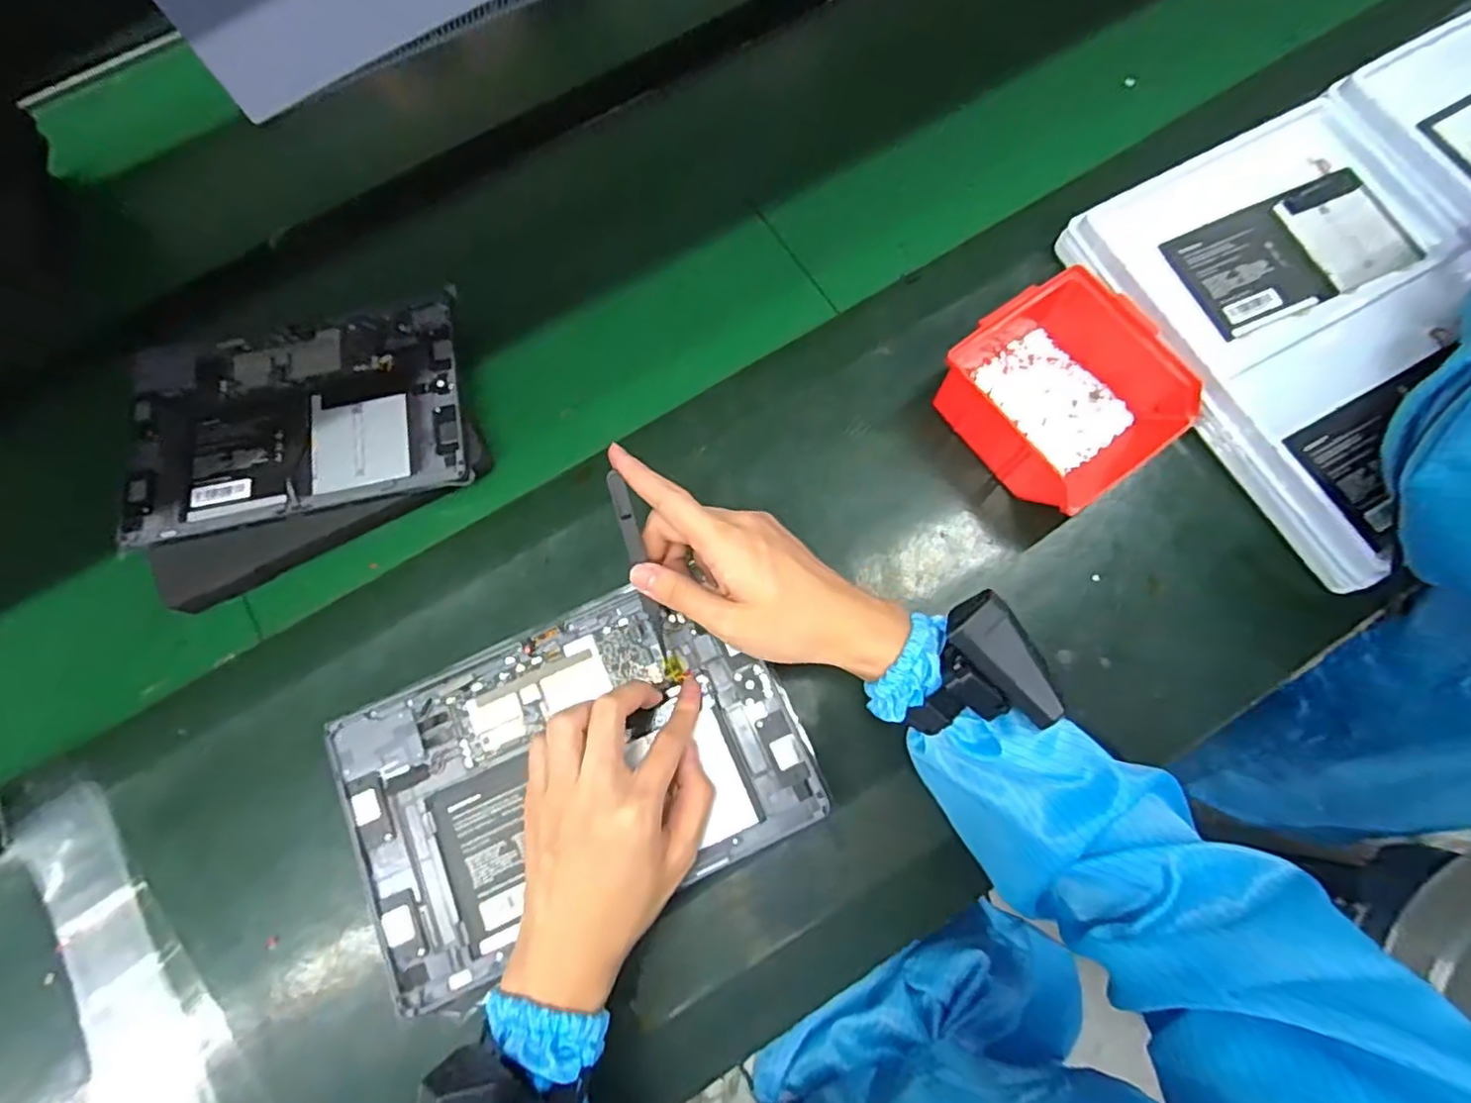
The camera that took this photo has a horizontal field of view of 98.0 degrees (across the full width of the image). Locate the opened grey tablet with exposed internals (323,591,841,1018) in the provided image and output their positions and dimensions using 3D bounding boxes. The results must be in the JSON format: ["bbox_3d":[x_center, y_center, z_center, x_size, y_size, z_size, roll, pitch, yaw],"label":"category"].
[{"bbox_3d":[-0.095,0.127,0.375,0.252,0.014,0.168,-24,73,-7],"label":"opened grey tablet with exposed internals"}]

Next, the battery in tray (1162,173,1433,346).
[{"bbox_3d":[0.430,-0.233,0.488,0.189,0.004,0.092,-25,73,-7],"label":"battery in tray"}]

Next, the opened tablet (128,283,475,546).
[{"bbox_3d":[-0.330,-0.103,0.484,0.249,0.018,0.161,-12,72,-3],"label":"opened tablet"}]

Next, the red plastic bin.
[{"bbox_3d":[0.227,-0.111,0.444,0.130,0.059,0.140,-34,74,-9],"label":"red plastic bin"}]

